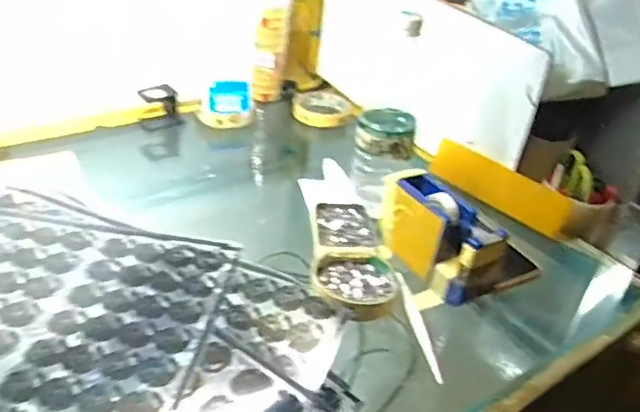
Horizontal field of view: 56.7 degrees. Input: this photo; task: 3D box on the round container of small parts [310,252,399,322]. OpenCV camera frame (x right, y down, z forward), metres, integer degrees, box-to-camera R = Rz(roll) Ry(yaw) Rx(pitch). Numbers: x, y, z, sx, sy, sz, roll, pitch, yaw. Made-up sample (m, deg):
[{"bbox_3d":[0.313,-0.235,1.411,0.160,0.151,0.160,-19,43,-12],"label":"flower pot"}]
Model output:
[{"bbox_3d":[0.036,0.073,0.558,0.084,0.019,0.078,5,32,-3],"label":"round container of small parts"}]

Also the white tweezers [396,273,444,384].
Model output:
[{"bbox_3d":[0.088,0.106,0.532,0.010,0.016,0.126,-1,32,-11],"label":"white tweezers"}]

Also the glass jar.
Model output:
[{"bbox_3d":[0.073,-0.051,0.658,0.073,0.099,0.073,5,32,-3],"label":"glass jar"}]

